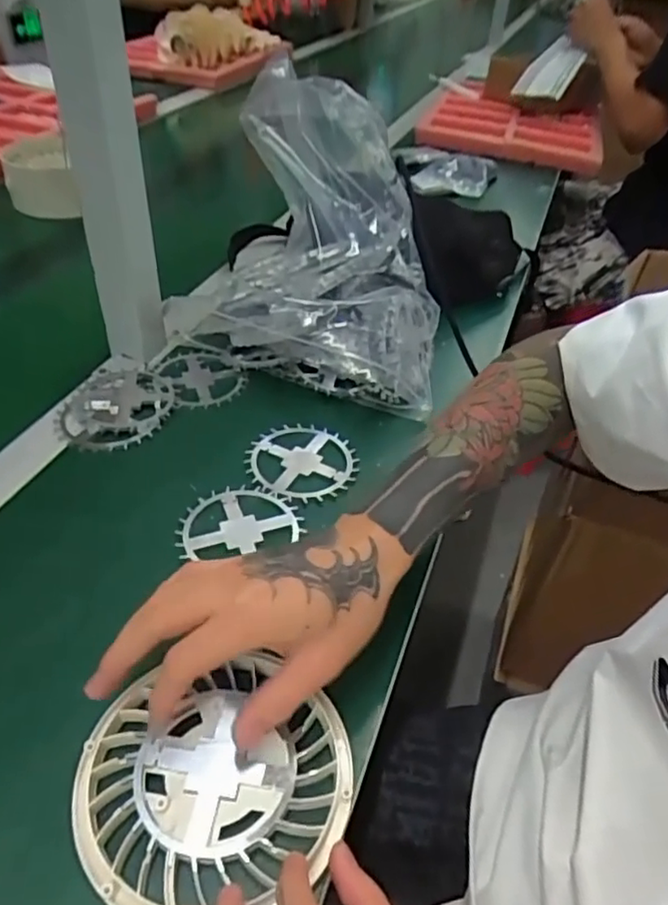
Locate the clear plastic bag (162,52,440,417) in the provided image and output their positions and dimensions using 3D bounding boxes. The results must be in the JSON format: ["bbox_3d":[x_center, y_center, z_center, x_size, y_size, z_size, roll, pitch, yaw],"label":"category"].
[{"bbox_3d":[-0.012,-0.201,0.564,0.246,0.197,0.223,14,42,9],"label":"clear plastic bag"}]

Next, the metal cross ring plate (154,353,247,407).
[{"bbox_3d":[-0.122,-0.071,0.579,0.073,0.008,0.087,-14,41,-23],"label":"metal cross ring plate"}]

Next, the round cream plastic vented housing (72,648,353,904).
[{"bbox_3d":[-0.058,0.162,0.312,0.129,0.018,0.113,-5,43,-11],"label":"round cream plastic vented housing"}]

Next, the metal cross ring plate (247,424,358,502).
[{"bbox_3d":[-0.024,0.007,0.488,0.083,0.004,0.081,3,42,-3],"label":"metal cross ring plate"}]

